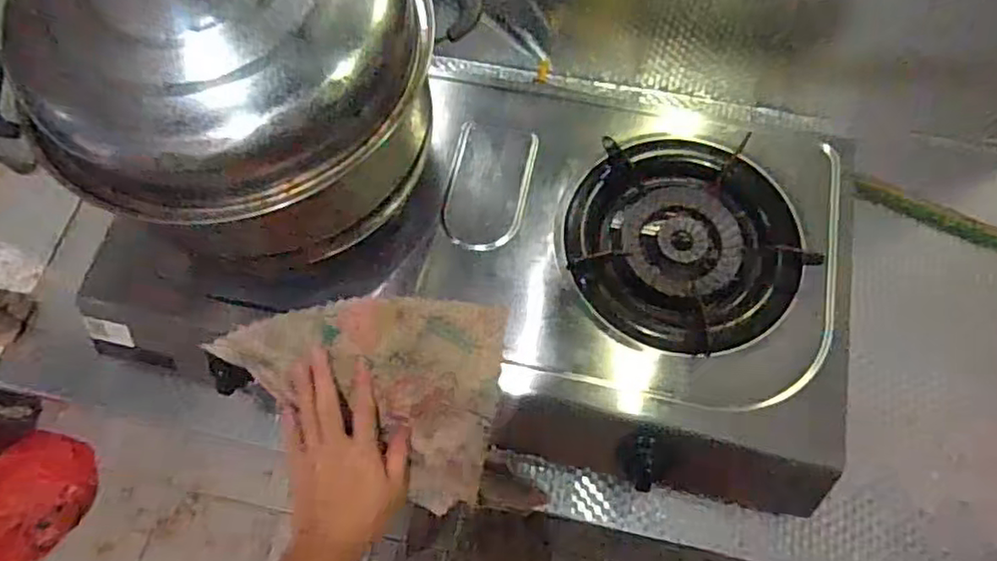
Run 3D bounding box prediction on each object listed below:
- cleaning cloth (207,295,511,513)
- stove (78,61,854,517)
[{"bbox_3d":[-0.126,0.112,0.611,0.246,0.110,0.175,7,69,3],"label":"cleaning cloth"},{"bbox_3d":[-0.005,-0.037,0.642,0.681,0.103,0.386,9,70,4],"label":"stove"}]

